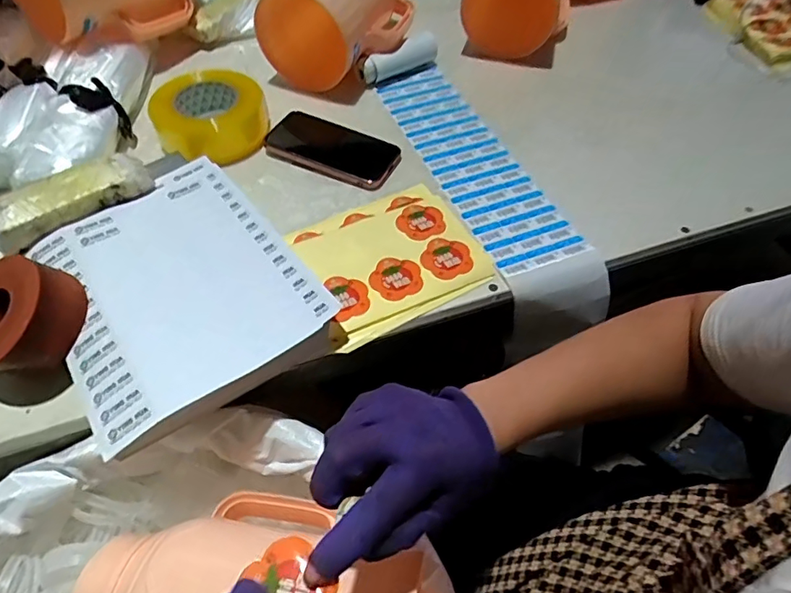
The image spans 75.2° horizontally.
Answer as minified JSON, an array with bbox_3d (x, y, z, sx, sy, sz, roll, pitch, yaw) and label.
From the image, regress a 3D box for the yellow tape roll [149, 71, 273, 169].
[{"bbox_3d":[-0.235,-0.232,0.660,0.134,0.071,0.134,0,54,-1],"label":"yellow tape roll"}]

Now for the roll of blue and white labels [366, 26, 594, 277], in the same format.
[{"bbox_3d":[0.086,-0.204,0.660,0.118,0.042,0.423,-19,57,-14],"label":"roll of blue and white labels"}]

